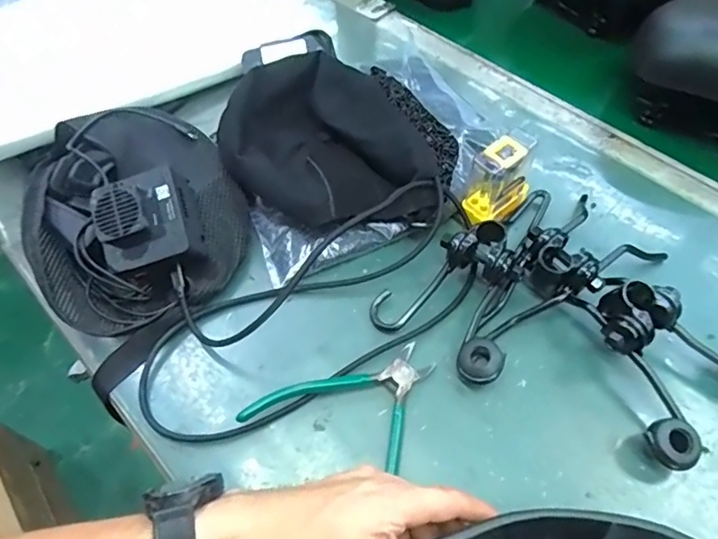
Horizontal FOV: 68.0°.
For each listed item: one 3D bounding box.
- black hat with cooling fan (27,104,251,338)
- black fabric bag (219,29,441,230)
[{"bbox_3d":[-0.205,-0.065,0.488,0.177,0.071,0.231,-24,59,-12],"label":"black hat with cooling fan"},{"bbox_3d":[-0.042,-0.117,0.509,0.150,0.075,0.233,-31,61,-16],"label":"black fabric bag"}]

